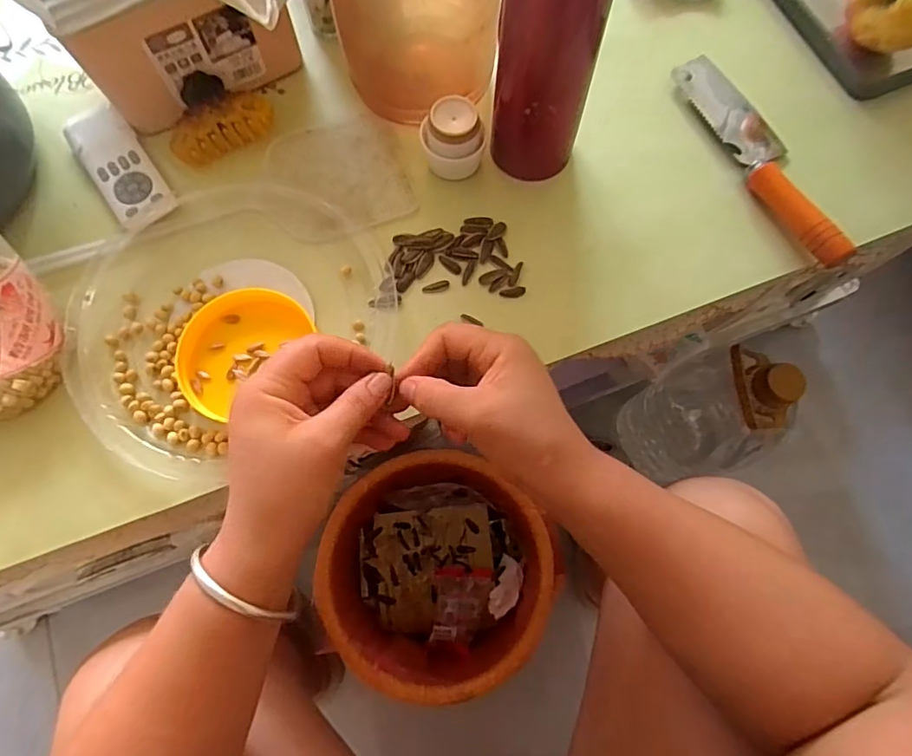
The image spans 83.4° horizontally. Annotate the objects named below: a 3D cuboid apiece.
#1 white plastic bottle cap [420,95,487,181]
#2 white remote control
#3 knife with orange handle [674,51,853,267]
[{"bbox_3d":[-0.003,-0.187,0.404,0.042,0.049,0.045,-38,76,-11],"label":"white plastic bottle cap"},{"bbox_3d":[-0.277,-0.175,0.417,0.047,0.010,0.135,-35,77,-9],"label":"white remote control"},{"bbox_3d":[0.244,-0.181,0.407,0.036,0.027,0.219,-18,75,-5],"label":"knife with orange handle"}]

